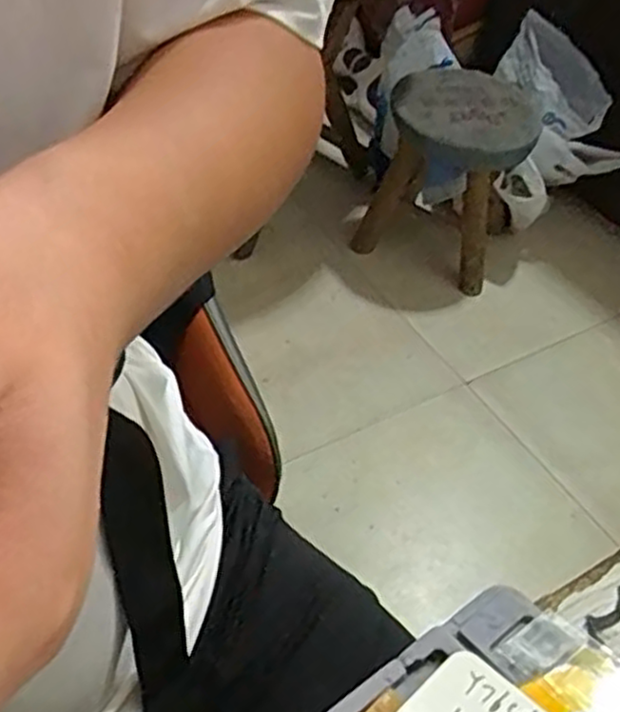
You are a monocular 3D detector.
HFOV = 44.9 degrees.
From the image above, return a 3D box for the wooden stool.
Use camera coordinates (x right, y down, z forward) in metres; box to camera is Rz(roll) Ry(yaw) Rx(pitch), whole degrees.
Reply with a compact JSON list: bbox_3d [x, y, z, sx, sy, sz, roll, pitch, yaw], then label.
[{"bbox_3d":[0.264,-0.343,1.431,0.269,0.323,0.279,22,48,14],"label":"wooden stool"}]

